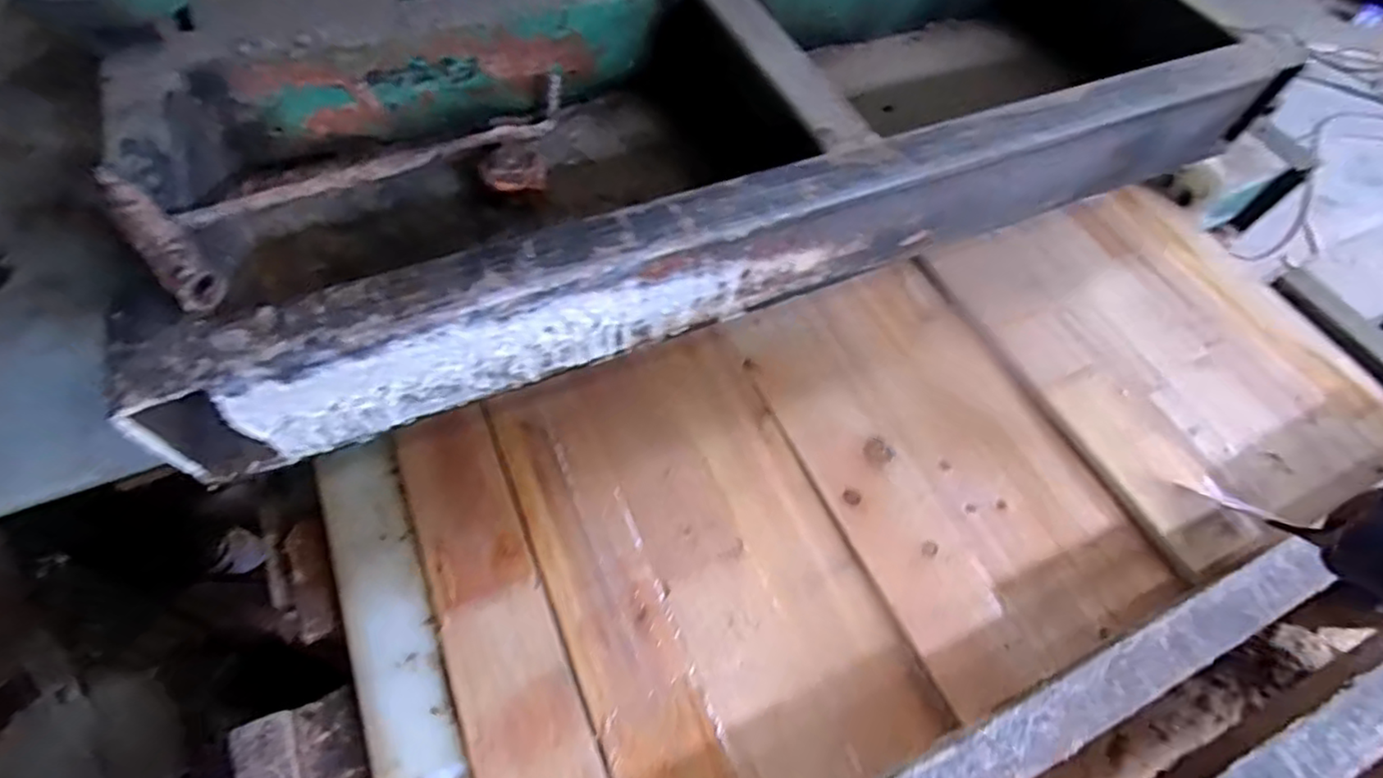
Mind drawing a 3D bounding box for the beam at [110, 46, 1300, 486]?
[{"bbox_3d":[0.115,-0.135,0.515,0.965,0.122,0.060,-20,66,-15],"label":"beam"}]

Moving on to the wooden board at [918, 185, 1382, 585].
[{"bbox_3d":[0.477,-0.048,0.631,0.353,0.031,0.364,-21,63,-16],"label":"wooden board"}]

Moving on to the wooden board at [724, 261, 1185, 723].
[{"bbox_3d":[0.212,0.047,0.558,0.223,0.014,0.368,-20,63,-16],"label":"wooden board"}]

